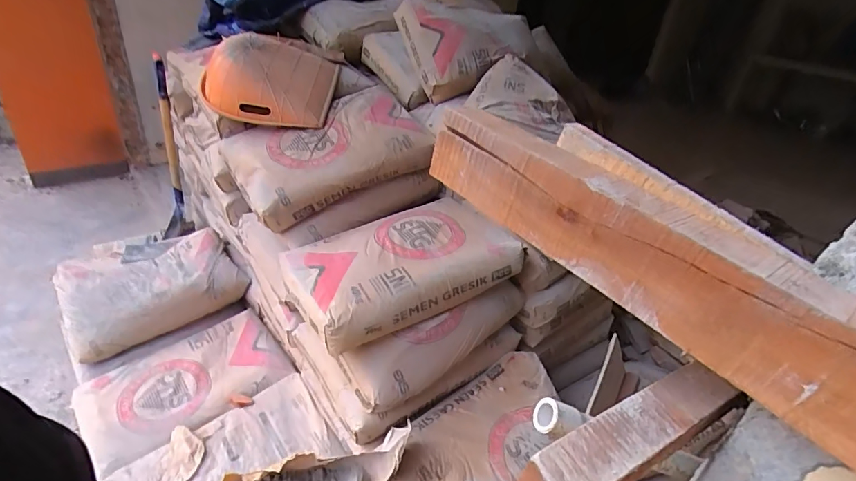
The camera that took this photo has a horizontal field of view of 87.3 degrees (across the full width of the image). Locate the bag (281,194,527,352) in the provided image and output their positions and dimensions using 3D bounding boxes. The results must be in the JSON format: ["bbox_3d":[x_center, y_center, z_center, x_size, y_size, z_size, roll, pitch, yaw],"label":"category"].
[{"bbox_3d":[-0.054,0.048,1.240,0.624,0.133,0.378,-13,37,-29],"label":"bag"}]

